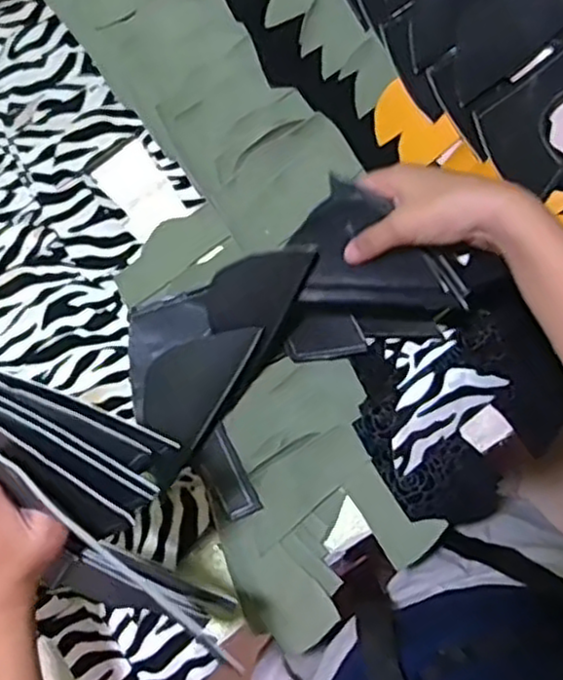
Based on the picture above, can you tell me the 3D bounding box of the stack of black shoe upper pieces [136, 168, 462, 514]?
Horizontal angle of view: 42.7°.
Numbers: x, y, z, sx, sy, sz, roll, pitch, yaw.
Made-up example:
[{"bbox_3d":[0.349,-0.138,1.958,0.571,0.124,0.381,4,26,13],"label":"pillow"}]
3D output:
[{"bbox_3d":[0.004,-0.001,0.529,0.231,0.101,0.167,-30,79,-6],"label":"stack of black shoe upper pieces"}]

